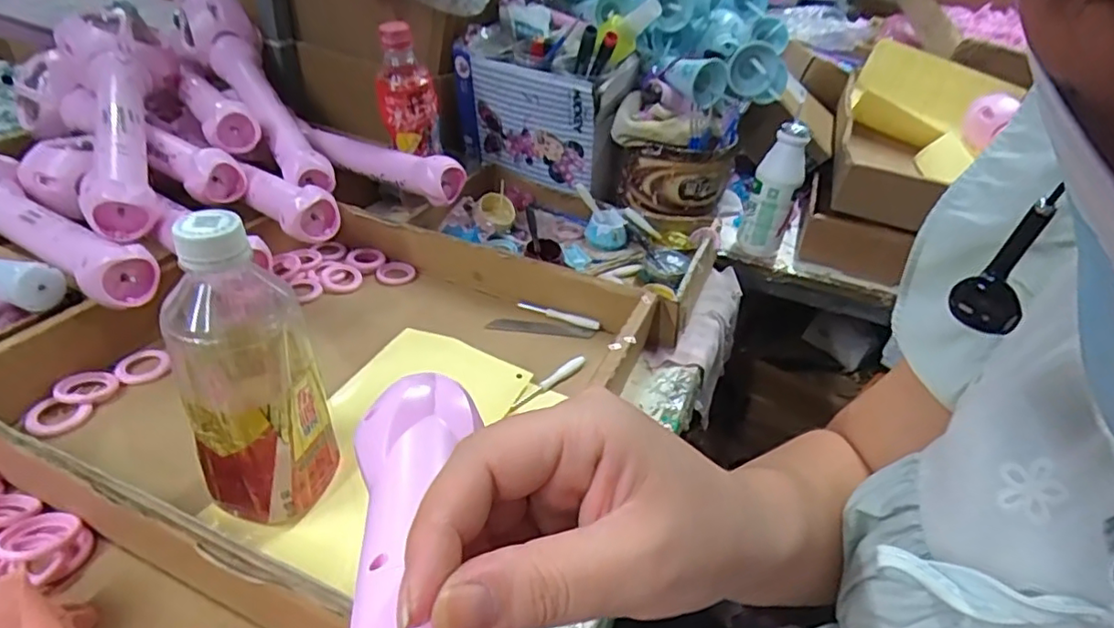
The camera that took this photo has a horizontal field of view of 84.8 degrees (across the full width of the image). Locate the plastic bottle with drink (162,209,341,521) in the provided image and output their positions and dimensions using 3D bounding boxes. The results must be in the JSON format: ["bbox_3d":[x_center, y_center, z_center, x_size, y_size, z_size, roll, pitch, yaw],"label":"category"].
[{"bbox_3d":[-0.165,0.038,0.332,0.068,0.184,0.056,-14,41,-27],"label":"plastic bottle with drink"}]

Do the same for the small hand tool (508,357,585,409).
[{"bbox_3d":[-0.006,0.057,0.489,0.010,0.011,0.083,31,41,29],"label":"small hand tool"}]

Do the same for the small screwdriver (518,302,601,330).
[{"bbox_3d":[0.001,0.001,0.575,0.081,0.011,0.008,17,36,13],"label":"small screwdriver"}]

